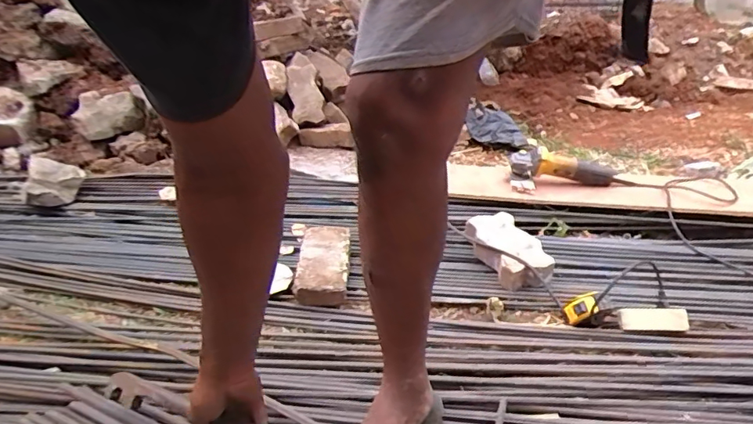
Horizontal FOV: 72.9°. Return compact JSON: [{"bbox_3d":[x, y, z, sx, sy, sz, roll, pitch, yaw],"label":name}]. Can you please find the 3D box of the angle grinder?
[{"bbox_3d":[0.506,-0.119,1.393,0.274,0.090,0.088,1,30,0],"label":"angle grinder"}]

